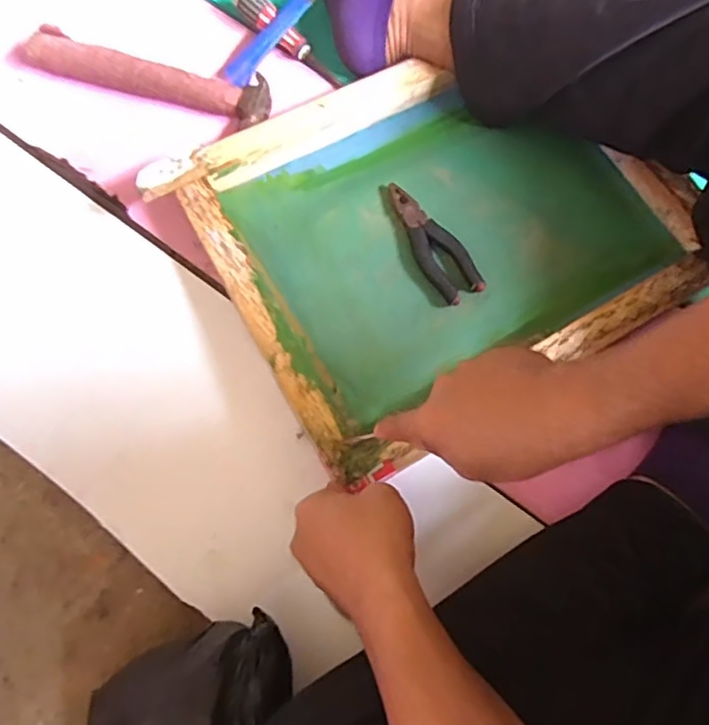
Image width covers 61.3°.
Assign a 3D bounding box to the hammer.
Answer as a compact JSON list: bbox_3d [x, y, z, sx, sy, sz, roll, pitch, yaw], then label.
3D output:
[{"bbox_3d":[-0.223,-0.300,0.637,0.269,0.037,0.071,13,73,2],"label":"hammer"}]

